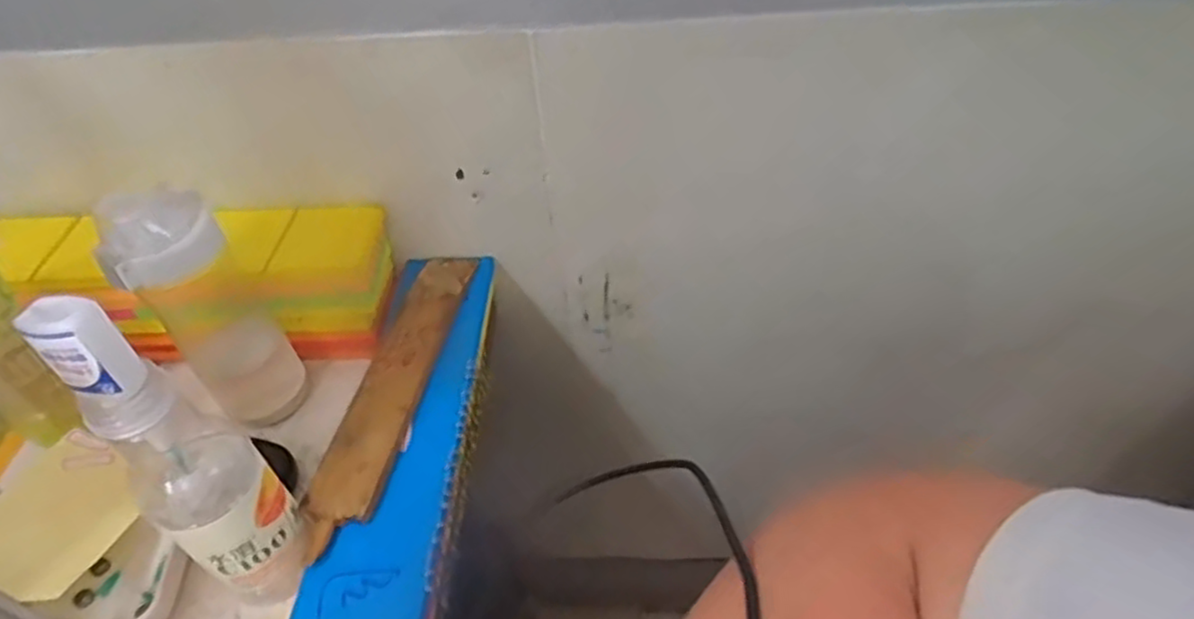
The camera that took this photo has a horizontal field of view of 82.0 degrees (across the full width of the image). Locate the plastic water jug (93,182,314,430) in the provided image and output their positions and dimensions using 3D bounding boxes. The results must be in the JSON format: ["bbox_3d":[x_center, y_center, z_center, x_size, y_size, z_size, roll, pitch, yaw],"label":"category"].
[{"bbox_3d":[-0.269,0.000,0.479,0.066,0.187,0.061,-33,52,-25],"label":"plastic water jug"}]

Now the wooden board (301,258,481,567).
[{"bbox_3d":[-0.148,0.049,0.500,0.053,0.015,0.255,6,46,10],"label":"wooden board"}]

